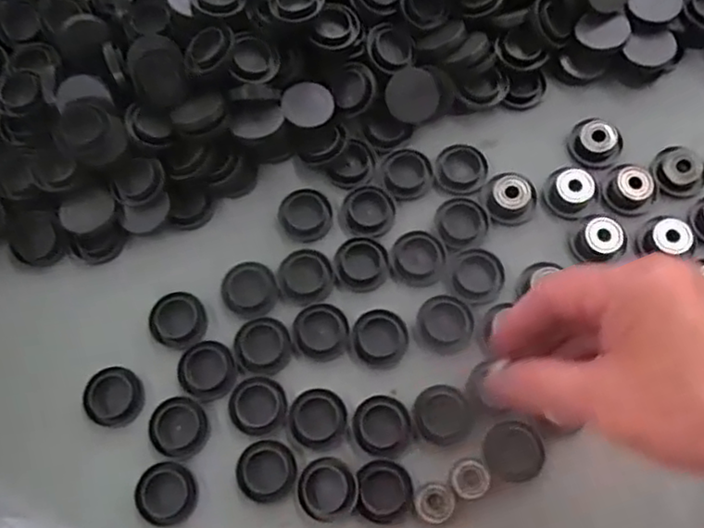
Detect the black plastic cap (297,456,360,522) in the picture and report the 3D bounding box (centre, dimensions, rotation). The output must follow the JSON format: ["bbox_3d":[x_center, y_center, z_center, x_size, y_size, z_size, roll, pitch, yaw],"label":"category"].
[{"bbox_3d":[-0.013,0.118,0.360,0.030,0.009,0.031,0,71,1],"label":"black plastic cap"}]

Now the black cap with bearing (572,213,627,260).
[{"bbox_3d":[0.145,-0.017,0.401,0.031,0.009,0.026,-18,72,-5],"label":"black cap with bearing"}]

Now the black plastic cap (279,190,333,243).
[{"bbox_3d":[-0.028,-0.030,0.411,0.031,0.004,0.034,0,71,1],"label":"black plastic cap"}]

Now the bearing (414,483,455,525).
[{"bbox_3d":[0.043,0.125,0.358,0.021,0.004,0.020,0,71,1],"label":"bearing"}]

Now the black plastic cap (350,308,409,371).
[{"bbox_3d":[0.016,0.042,0.390,0.031,0.006,0.032,0,71,1],"label":"black plastic cap"}]

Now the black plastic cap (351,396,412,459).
[{"bbox_3d":[0.016,0.088,0.373,0.030,0.004,0.032,-15,72,-4],"label":"black plastic cap"}]

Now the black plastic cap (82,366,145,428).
[{"bbox_3d":[-0.132,0.074,0.379,0.031,0.007,0.031,0,71,1],"label":"black plastic cap"}]

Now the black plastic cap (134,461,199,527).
[{"bbox_3d":[-0.099,0.121,0.363,0.031,0.008,0.031,0,71,1],"label":"black plastic cap"}]

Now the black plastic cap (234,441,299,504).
[{"bbox_3d":[-0.045,0.110,0.366,0.031,0.006,0.030,0,71,1],"label":"black plastic cap"}]

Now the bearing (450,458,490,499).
[{"bbox_3d":[0.063,0.114,0.362,0.020,0.004,0.019,-15,72,-4],"label":"bearing"}]

